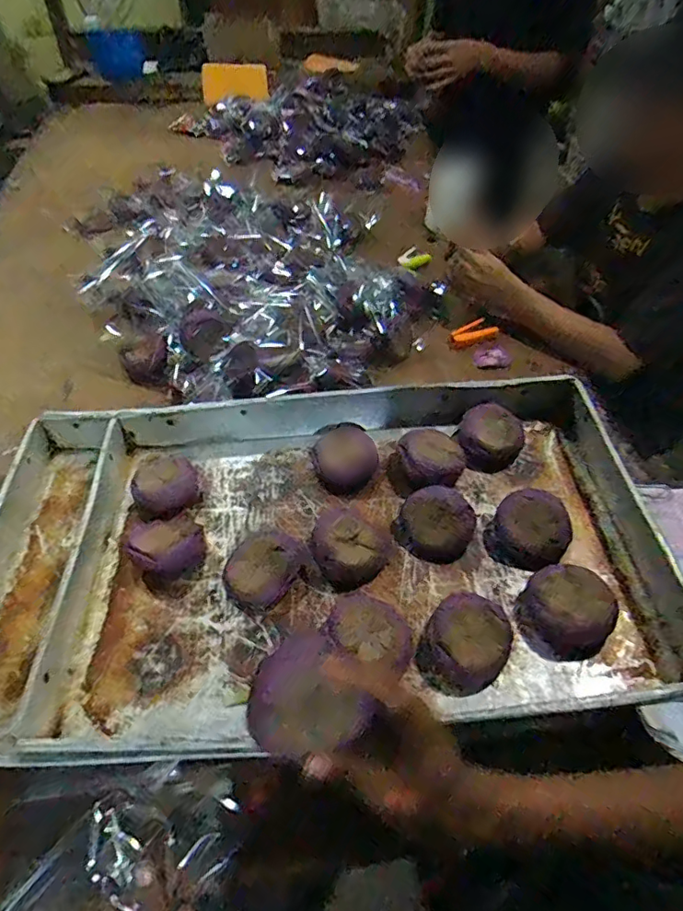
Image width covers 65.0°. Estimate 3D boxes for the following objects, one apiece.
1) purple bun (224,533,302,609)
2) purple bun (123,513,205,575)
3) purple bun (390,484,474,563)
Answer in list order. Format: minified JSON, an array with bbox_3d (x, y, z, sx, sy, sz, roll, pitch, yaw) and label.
[{"bbox_3d":[-0.088,0.122,0.594,0.072,0.047,0.078,3,48,-3],"label":"purple bun"},{"bbox_3d":[-0.201,0.102,0.619,0.083,0.037,0.085,3,48,-3],"label":"purple bun"},{"bbox_3d":[0.108,0.077,0.624,0.090,0.045,0.072,20,50,12],"label":"purple bun"}]

